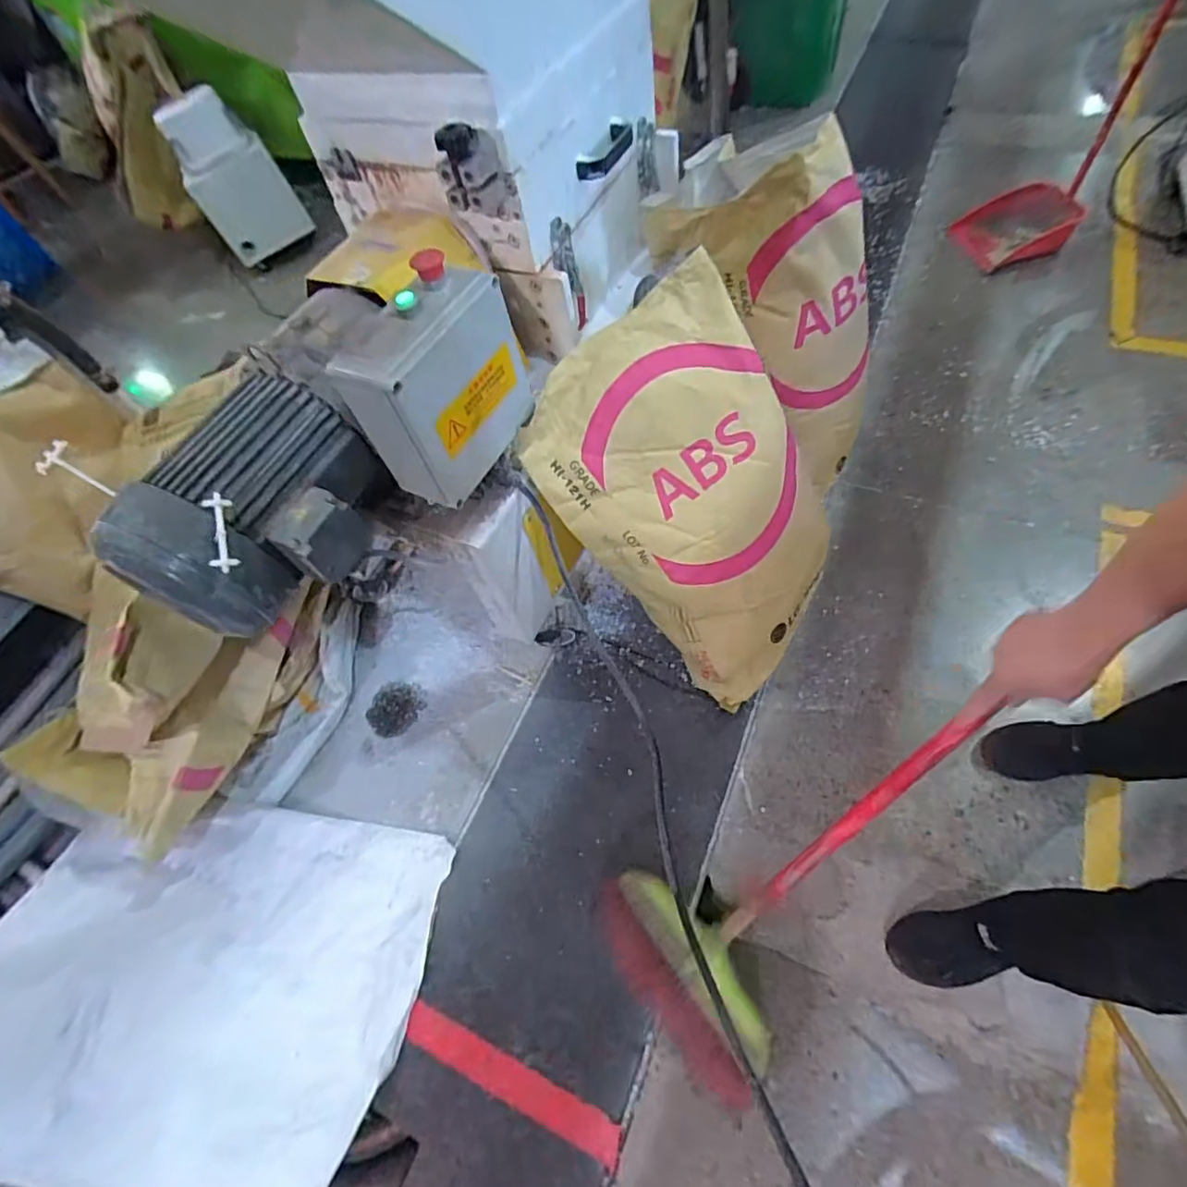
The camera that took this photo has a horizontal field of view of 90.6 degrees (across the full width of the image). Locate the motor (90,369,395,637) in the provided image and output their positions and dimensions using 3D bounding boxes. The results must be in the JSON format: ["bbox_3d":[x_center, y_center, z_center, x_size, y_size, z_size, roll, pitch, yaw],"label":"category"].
[{"bbox_3d":[-0.393,-0.092,0.713,0.202,0.171,0.291,25,65,17],"label":"motor"}]

